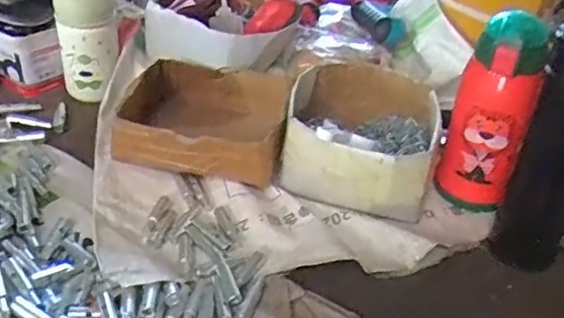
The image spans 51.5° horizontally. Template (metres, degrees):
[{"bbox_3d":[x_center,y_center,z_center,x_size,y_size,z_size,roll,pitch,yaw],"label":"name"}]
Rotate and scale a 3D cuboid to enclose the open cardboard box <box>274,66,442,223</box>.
[{"bbox_3d":[0.085,-0.021,0.639,0.156,0.096,0.155,12,38,5],"label":"open cardboard box"}]

